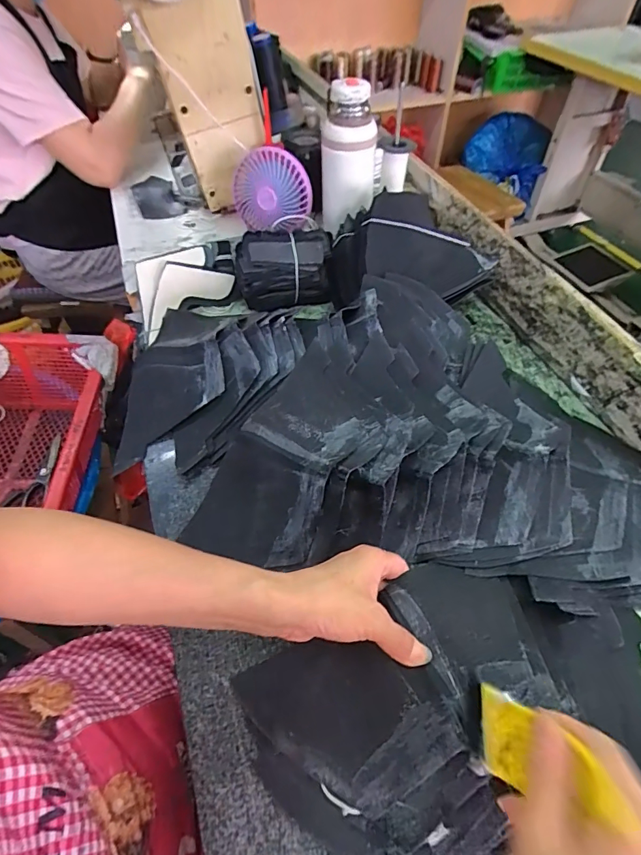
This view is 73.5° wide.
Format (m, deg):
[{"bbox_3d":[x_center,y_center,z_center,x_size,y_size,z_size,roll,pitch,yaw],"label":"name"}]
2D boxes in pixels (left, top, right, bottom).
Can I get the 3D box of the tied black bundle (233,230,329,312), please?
[{"bbox_3d":[-0.057,-0.244,0.653,0.139,0.086,0.089,-8,52,-5],"label":"tied black bundle"}]

